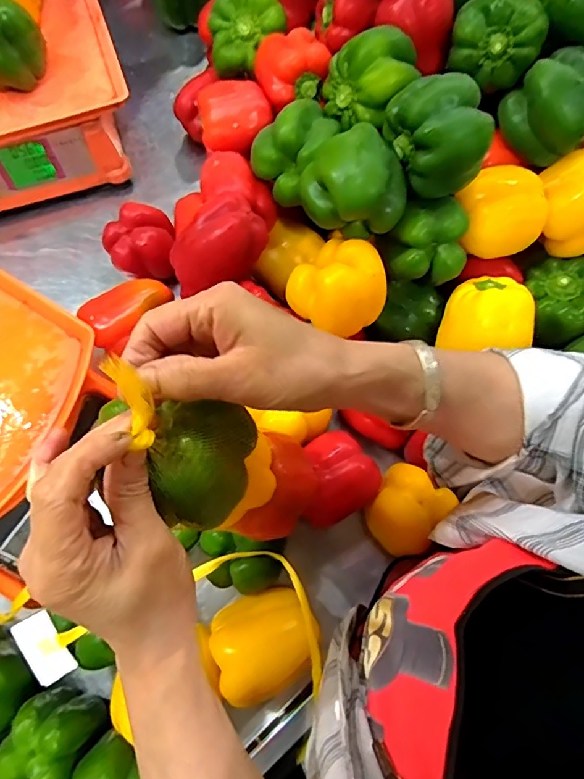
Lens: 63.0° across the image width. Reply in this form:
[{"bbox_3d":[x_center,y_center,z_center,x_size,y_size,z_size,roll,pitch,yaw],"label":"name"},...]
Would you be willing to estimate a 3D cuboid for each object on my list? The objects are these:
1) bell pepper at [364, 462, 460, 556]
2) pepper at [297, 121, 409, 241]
[{"bbox_3d":[0.114,0.122,0.482,0.068,0.060,0.080,37,77,10],"label":"bell pepper"},{"bbox_3d":[0.060,-0.194,0.448,0.102,0.074,0.083,30,76,9],"label":"pepper"}]

